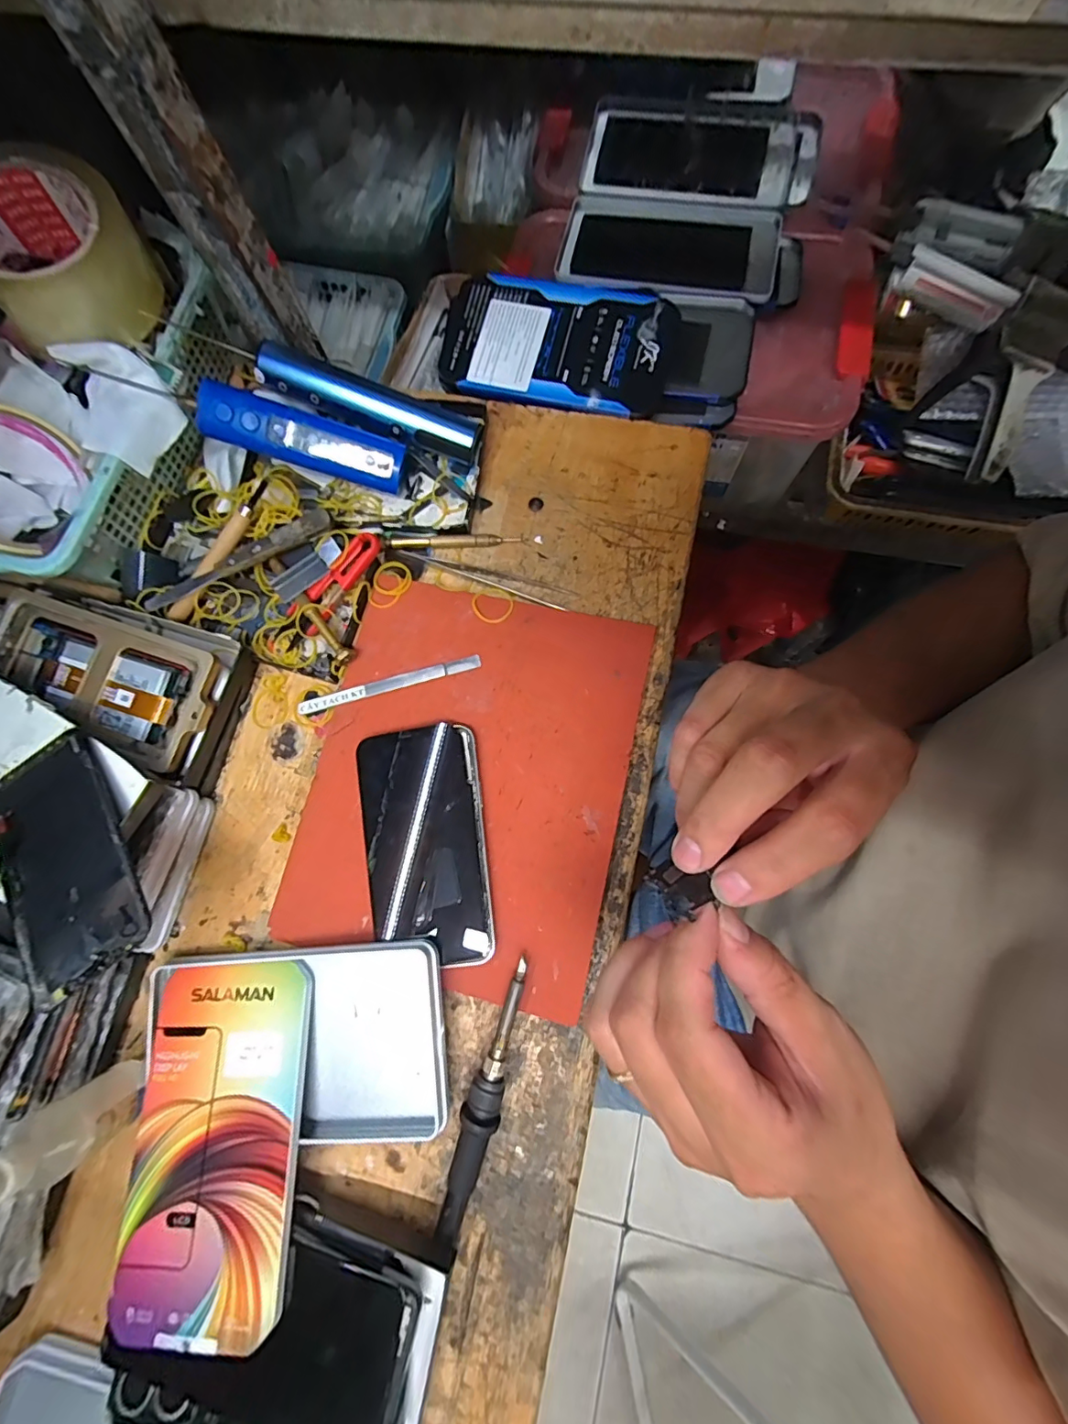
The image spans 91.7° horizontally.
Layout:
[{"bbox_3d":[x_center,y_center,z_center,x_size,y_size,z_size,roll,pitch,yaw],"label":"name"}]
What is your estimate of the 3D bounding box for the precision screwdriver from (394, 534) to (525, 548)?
[{"bbox_3d":[-0.058,-0.127,0.385,0.095,0.006,0.009,-2,78,3],"label":"precision screwdriver"}]

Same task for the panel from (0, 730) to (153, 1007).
[{"bbox_3d":[-0.253,0.078,0.280,0.067,0.005,0.136,-38,69,-3],"label":"panel"}]

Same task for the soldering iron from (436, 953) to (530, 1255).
[{"bbox_3d":[-0.027,0.216,0.294,0.019,0.021,0.154,16,80,7],"label":"soldering iron"}]

